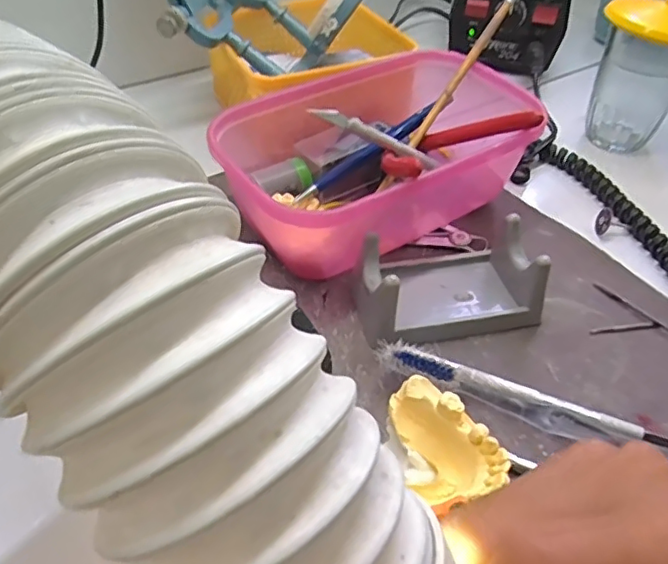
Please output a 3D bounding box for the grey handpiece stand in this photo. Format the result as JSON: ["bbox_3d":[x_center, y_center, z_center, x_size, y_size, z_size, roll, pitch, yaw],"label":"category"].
[{"bbox_3d":[0.061,-0.002,0.313,0.094,0.039,0.053,-8,45,-11],"label":"grey handpiece stand"}]

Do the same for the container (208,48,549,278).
[{"bbox_3d":[0.023,-0.081,0.368,0.194,0.068,0.143,-21,49,-23],"label":"container"}]

